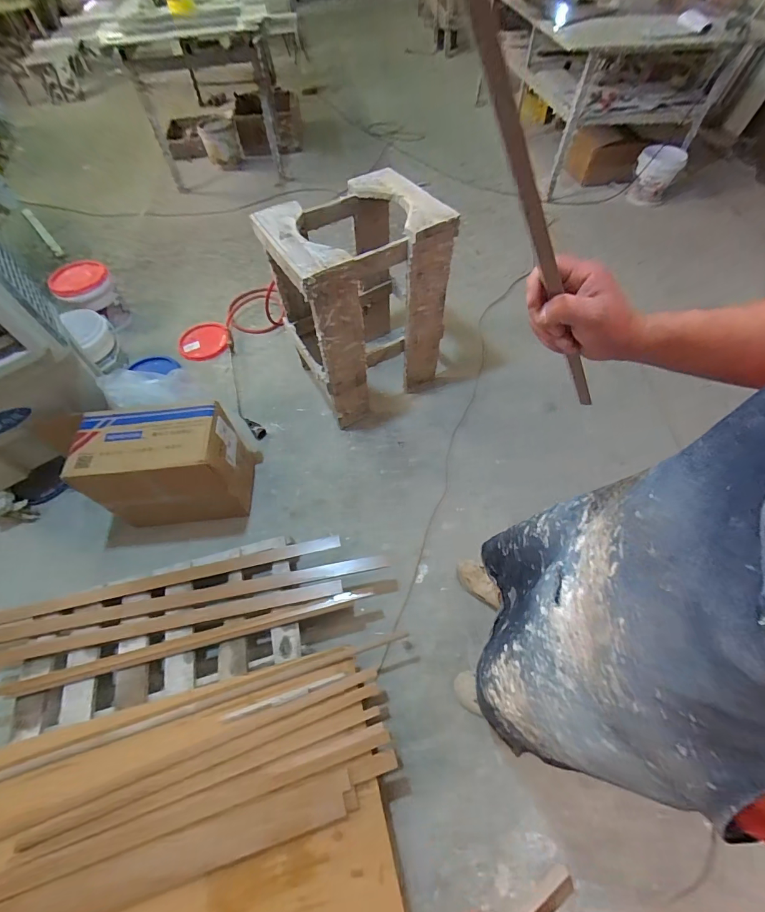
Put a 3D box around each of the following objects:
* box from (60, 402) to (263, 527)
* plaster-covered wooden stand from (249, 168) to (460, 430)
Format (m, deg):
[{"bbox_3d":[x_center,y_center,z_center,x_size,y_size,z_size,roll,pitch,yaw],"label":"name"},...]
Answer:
[{"bbox_3d":[-0.719,0.037,1.370,0.448,0.407,0.253,-6,58,-1],"label":"box"},{"bbox_3d":[-0.091,-0.578,1.554,0.577,0.761,0.474,-27,59,-16],"label":"plaster-covered wooden stand"}]

